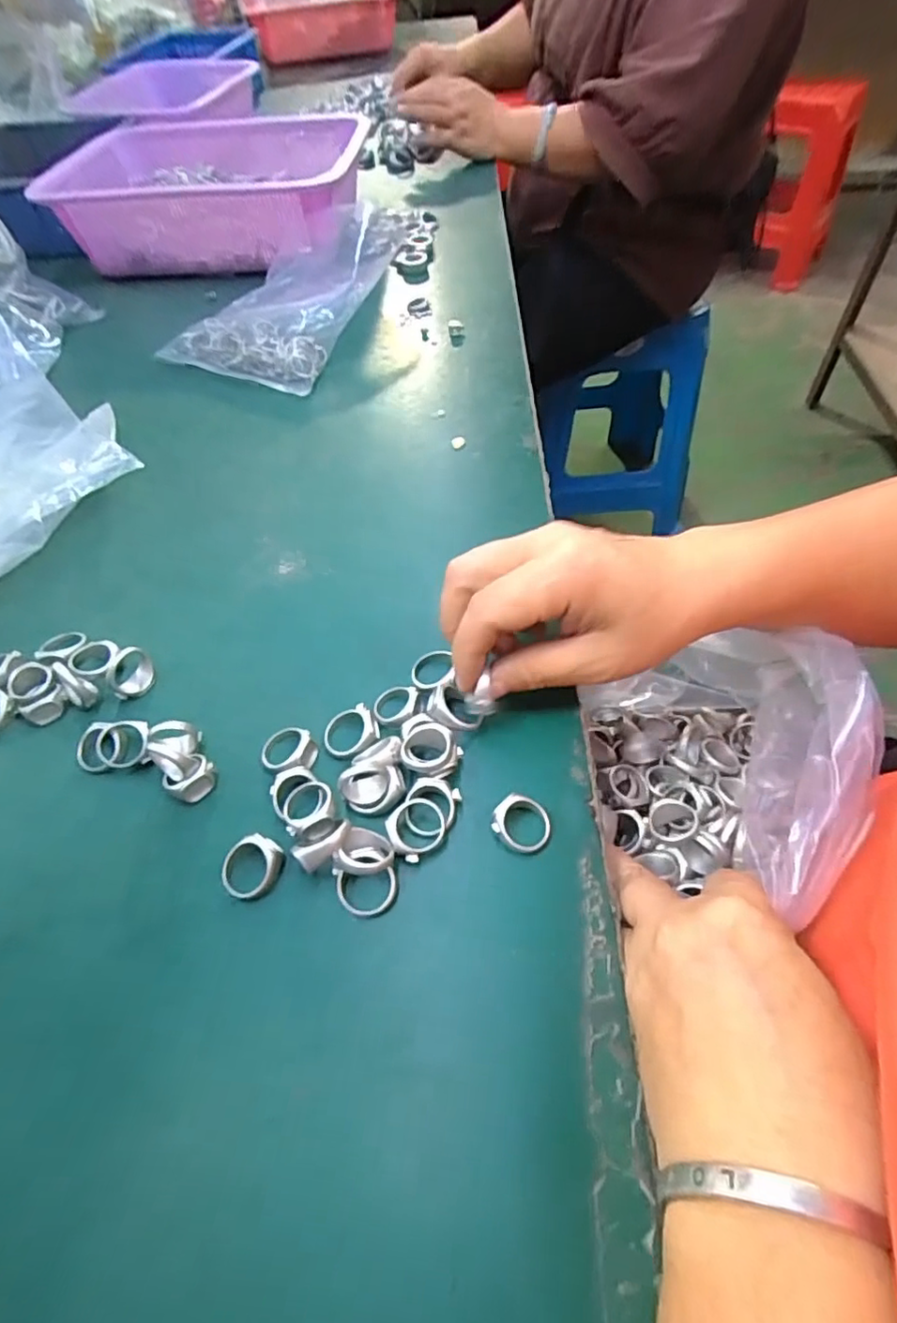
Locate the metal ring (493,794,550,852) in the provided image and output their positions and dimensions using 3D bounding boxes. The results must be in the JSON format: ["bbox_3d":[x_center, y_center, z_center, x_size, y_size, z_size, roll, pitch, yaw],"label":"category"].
[{"bbox_3d":[0.030,0.067,0.253,0.024,0.010,0.023,-1,53,2],"label":"metal ring"}]

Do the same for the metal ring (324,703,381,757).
[{"bbox_3d":[-0.046,0.032,0.284,0.026,0.008,0.024,-1,53,2],"label":"metal ring"}]

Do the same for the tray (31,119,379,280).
[{"bbox_3d":[-0.242,-0.493,0.648,0.281,0.090,0.222,-1,53,2],"label":"tray"}]

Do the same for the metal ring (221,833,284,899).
[{"bbox_3d":[-0.081,0.082,0.247,0.023,0.010,0.025,-1,53,2],"label":"metal ring"}]

